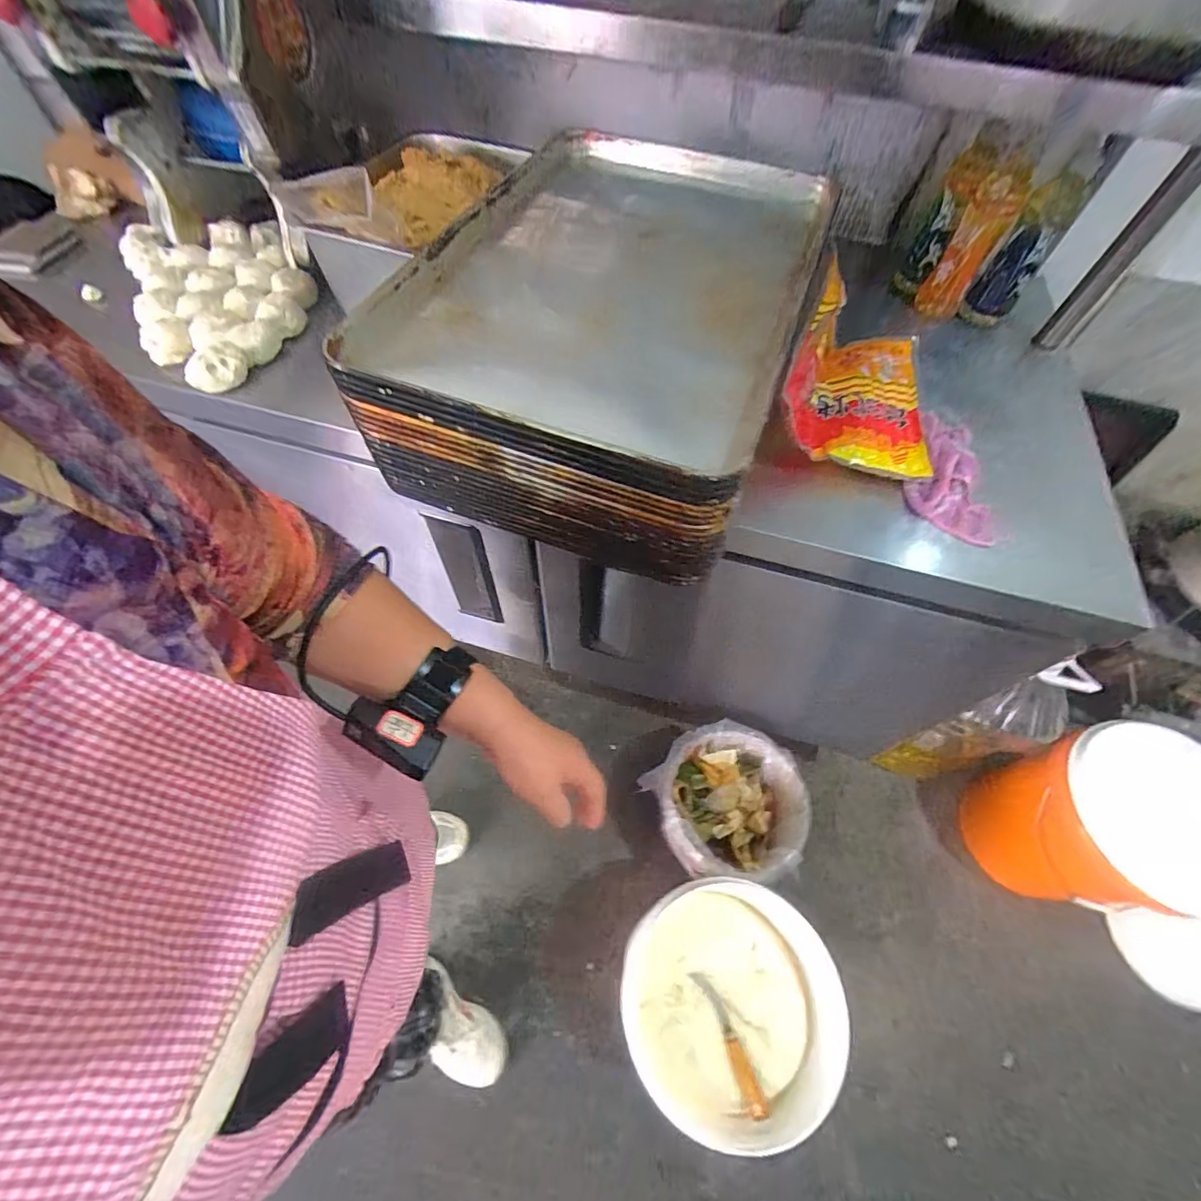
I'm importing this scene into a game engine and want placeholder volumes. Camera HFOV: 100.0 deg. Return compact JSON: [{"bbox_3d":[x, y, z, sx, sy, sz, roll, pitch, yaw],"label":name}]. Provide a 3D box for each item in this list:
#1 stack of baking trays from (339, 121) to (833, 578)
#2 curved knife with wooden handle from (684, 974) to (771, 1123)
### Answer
[{"bbox_3d":[0.024,-0.347,0.635,0.403,0.194,0.614,20,60,9],"label":"stack of baking trays"},{"bbox_3d":[0.192,0.656,0.754,0.031,0.019,0.179,-17,45,-15],"label":"curved knife with wooden handle"}]

